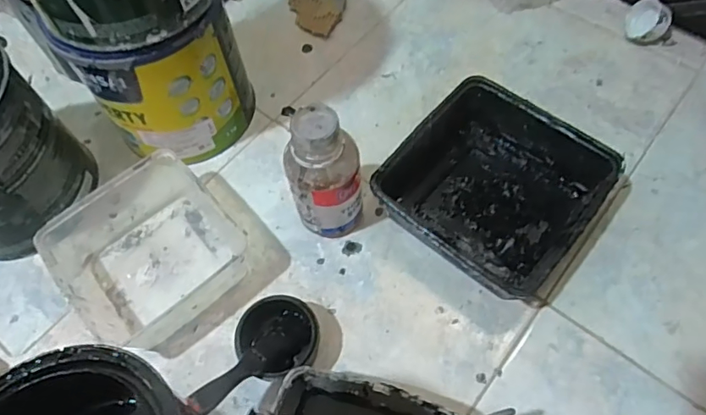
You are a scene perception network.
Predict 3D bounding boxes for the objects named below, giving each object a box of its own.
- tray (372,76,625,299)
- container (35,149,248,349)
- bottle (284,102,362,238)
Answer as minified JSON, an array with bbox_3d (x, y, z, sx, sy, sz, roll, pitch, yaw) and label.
[{"bbox_3d":[0.153,-0.018,0.571,0.199,0.071,0.200,38,71,20],"label":"tray"},{"bbox_3d":[-0.214,0.044,0.558,0.169,0.072,0.176,40,71,20],"label":"container"},{"bbox_3d":[-0.029,-0.027,0.531,0.075,0.164,0.062,-11,63,-3],"label":"bottle"}]

